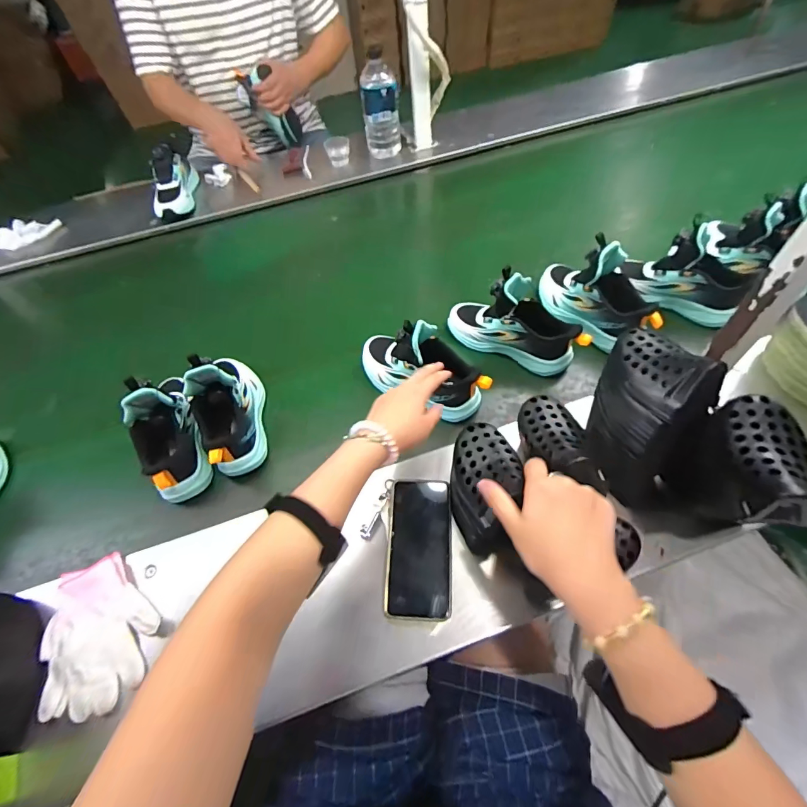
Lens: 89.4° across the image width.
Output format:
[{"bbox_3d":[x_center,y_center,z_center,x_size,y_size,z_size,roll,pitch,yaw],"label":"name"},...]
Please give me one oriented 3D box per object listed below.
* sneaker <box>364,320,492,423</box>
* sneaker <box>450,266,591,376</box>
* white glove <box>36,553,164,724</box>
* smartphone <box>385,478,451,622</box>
[{"bbox_3d":[0.020,-0.059,0.599,0.211,0.121,0.069,28,63,21],"label":"sneaker"},{"bbox_3d":[0.177,-0.132,0.640,0.220,0.123,0.082,20,60,17],"label":"sneaker"},{"bbox_3d":[-0.355,0.264,0.475,0.110,0.033,0.156,-25,58,-12],"label":"white glove"},{"bbox_3d":[0.020,0.171,0.495,0.076,0.013,0.158,5,59,-1],"label":"smartphone"}]

